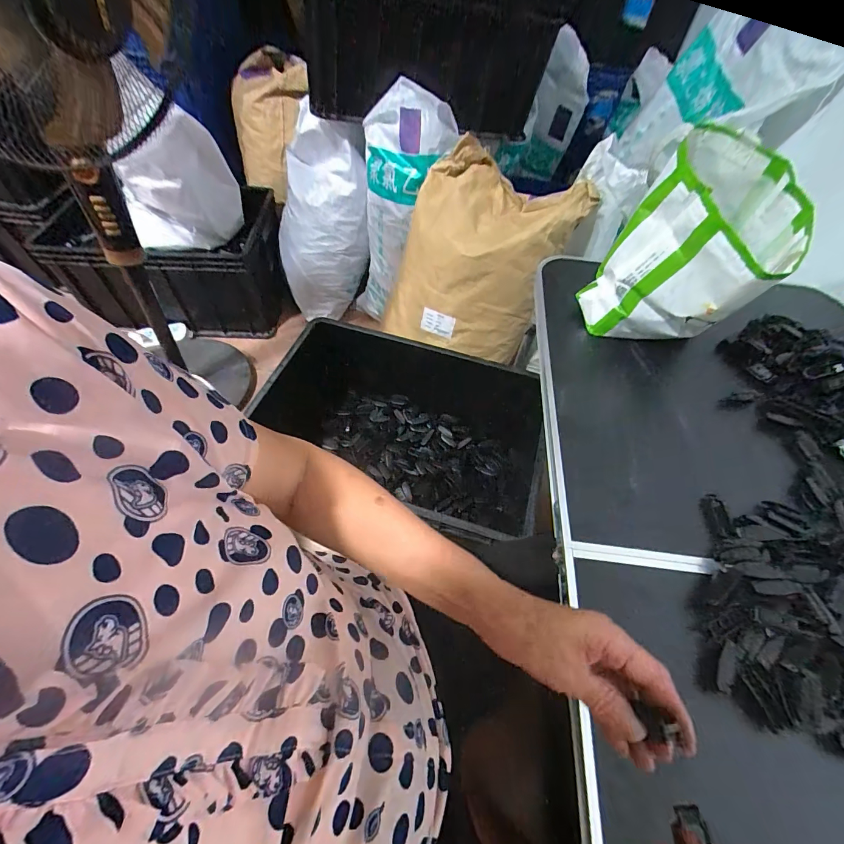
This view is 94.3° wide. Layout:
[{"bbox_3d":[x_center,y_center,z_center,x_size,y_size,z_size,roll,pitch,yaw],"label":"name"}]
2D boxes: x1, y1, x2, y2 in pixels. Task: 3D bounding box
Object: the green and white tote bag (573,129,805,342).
[{"bbox_3d":[0.385,-0.227,0.567,0.151,0.249,0.212,-31,62,-22],"label":"green and white tote bag"}]

